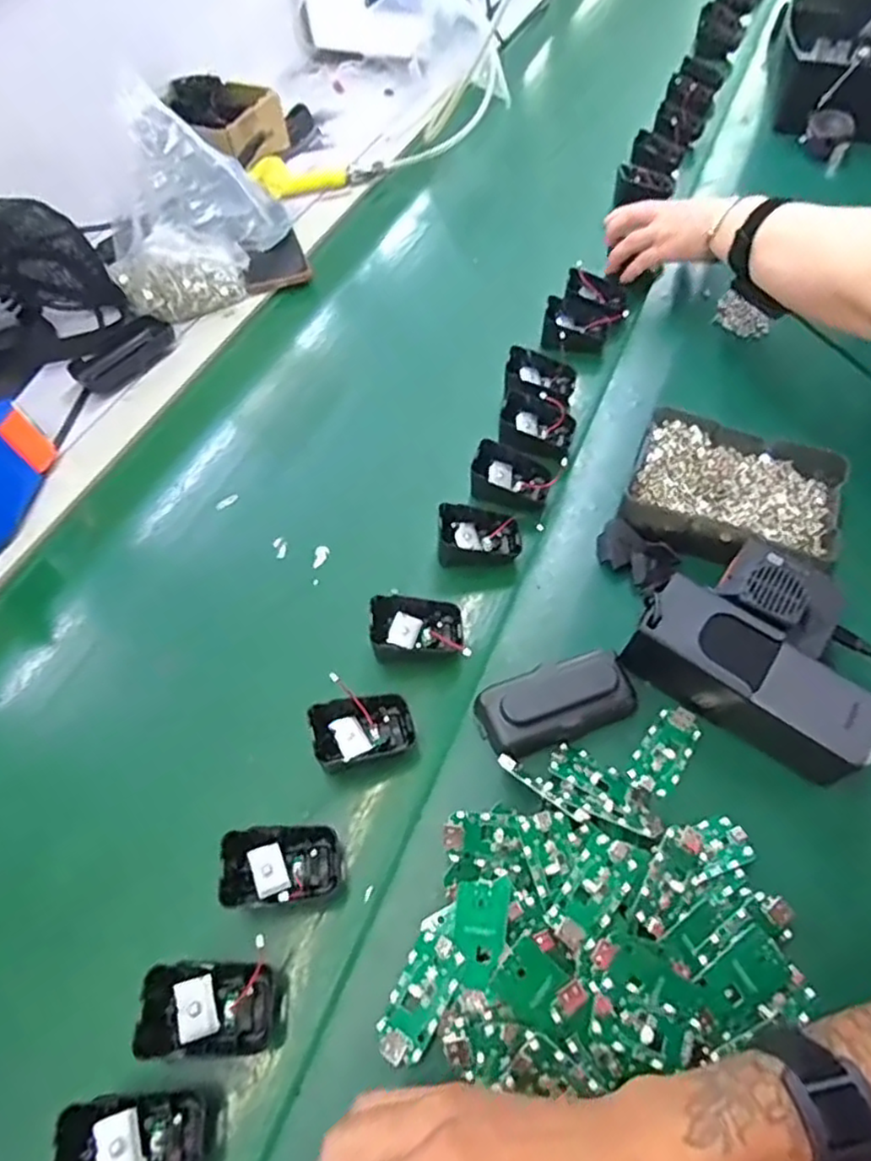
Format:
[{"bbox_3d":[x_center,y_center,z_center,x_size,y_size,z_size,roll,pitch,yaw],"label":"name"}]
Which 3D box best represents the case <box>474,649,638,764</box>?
[{"bbox_3d":[0.084,0.085,0.454,0.105,0.029,0.049,-19,56,-9],"label":"case"}]

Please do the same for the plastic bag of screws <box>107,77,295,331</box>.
[{"bbox_3d":[-0.256,-0.381,0.690,0.199,0.193,0.091,-10,55,-3],"label":"plastic bag of screws"}]

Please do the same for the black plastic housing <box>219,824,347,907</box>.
[{"bbox_3d":[-0.092,0.175,0.403,0.067,0.037,0.046,-7,55,-1],"label":"black plastic housing"}]

